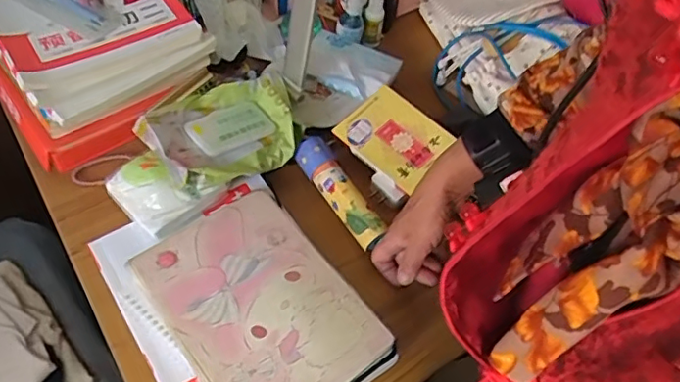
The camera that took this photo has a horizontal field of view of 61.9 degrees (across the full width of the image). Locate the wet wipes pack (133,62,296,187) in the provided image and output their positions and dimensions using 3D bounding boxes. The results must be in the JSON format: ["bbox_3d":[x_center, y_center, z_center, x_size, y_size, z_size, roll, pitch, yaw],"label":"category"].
[{"bbox_3d":[-0.139,-0.075,0.690,0.189,0.046,0.129,-23,59,-20],"label":"wet wipes pack"}]

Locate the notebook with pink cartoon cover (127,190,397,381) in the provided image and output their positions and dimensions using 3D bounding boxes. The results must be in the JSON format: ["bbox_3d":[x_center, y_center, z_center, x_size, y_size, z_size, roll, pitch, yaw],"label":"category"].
[{"bbox_3d":[-0.084,0.122,0.591,0.171,0.028,0.244,-30,62,-24],"label":"notebook with pink cartoon cover"}]

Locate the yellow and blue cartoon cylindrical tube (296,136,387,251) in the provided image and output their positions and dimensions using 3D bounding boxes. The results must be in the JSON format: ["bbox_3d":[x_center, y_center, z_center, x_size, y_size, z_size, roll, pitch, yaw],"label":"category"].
[{"bbox_3d":[0.000,-0.001,0.682,0.038,0.031,0.154,-27,61,-23],"label":"yellow and blue cartoon cylindrical tube"}]

